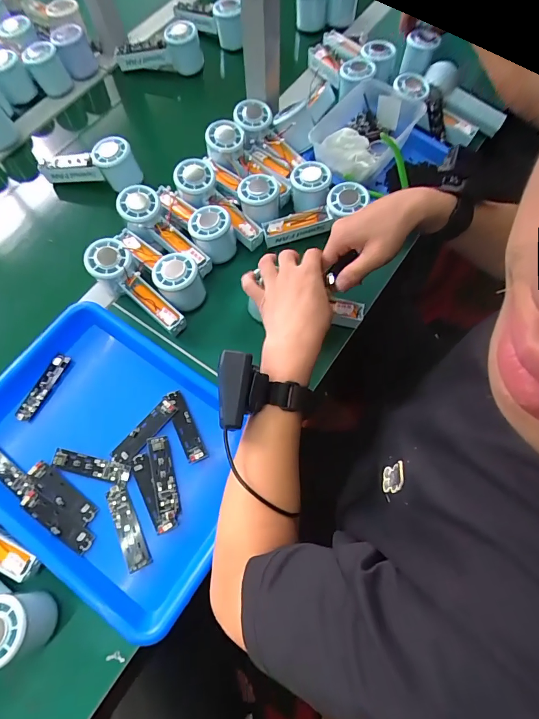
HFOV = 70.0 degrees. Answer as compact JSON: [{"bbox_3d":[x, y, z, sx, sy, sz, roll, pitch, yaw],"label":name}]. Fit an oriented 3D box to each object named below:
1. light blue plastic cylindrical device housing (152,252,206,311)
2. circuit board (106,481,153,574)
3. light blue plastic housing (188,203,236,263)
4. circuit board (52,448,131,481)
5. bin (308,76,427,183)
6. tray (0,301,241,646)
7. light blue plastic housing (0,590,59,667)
[{"bbox_3d":[-0.120,-0.102,0.516,0.056,0.069,0.057,0,69,0],"label":"light blue plastic cylindrical device housing"},{"bbox_3d":[-0.159,0.185,0.431,0.025,0.004,0.093,-25,71,-9],"label":"circuit board"},{"bbox_3d":[-0.079,-0.171,0.544,0.056,0.071,0.056,0,69,0],"label":"light blue plastic housing"},{"bbox_3d":[-0.207,0.124,0.450,0.088,0.011,0.022,11,69,5],"label":"circuit board"},{"bbox_3d":[0.143,-0.340,0.589,0.121,0.054,0.167,42,74,15],"label":"bin"},{"bbox_3d":[-0.189,0.102,0.459,0.332,0.035,0.264,32,72,12],"label":"tray"},{"bbox_3d":[-0.253,0.260,0.377,0.055,0.062,0.056,0,69,0],"label":"light blue plastic housing"}]

